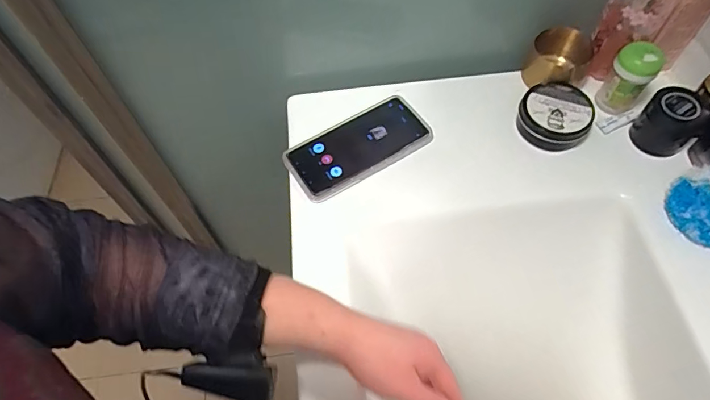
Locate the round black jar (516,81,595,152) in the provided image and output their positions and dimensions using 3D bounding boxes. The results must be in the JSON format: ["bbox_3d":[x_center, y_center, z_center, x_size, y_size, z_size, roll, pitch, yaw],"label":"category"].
[{"bbox_3d":[0.240,-0.100,0.538,0.079,0.041,0.077,-1,58,2],"label":"round black jar"}]

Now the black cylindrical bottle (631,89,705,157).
[{"bbox_3d":[0.359,-0.088,0.511,0.056,0.057,0.053,-1,58,2],"label":"black cylindrical bottle"}]

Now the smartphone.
[{"bbox_3d":[0.003,-0.066,0.539,0.170,0.013,0.088,-29,61,-15],"label":"smartphone"}]

